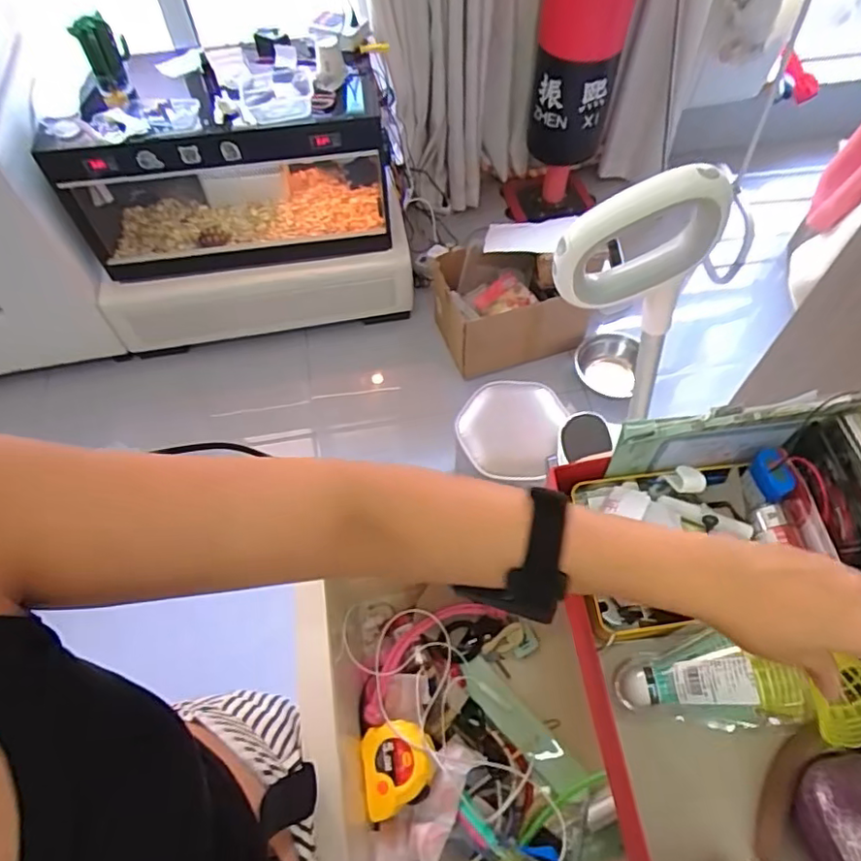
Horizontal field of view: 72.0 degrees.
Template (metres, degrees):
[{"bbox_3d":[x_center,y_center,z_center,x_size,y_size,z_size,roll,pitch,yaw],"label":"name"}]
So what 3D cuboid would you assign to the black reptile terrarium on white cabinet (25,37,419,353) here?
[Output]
[{"bbox_3d":[-0.486,-0.611,1.565,0.775,0.624,0.360,-12,59,-6],"label":"black reptile terrarium on white cabinet"}]

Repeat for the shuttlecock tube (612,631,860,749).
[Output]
[{"bbox_3d":[0.223,0.177,0.408,0.177,0.053,0.052,4,58,8],"label":"shuttlecock tube"}]

